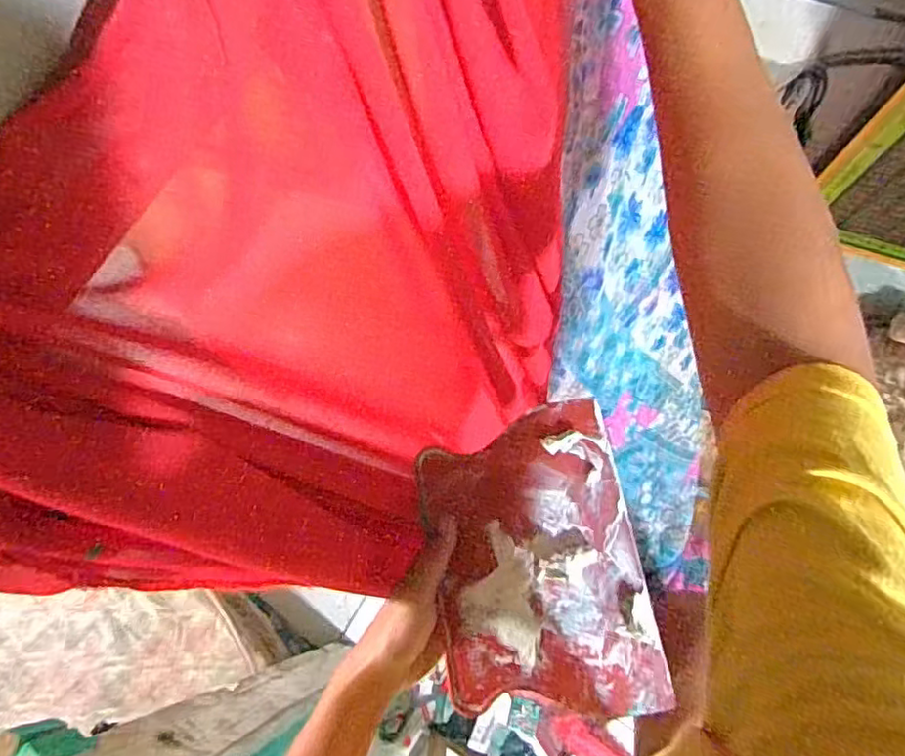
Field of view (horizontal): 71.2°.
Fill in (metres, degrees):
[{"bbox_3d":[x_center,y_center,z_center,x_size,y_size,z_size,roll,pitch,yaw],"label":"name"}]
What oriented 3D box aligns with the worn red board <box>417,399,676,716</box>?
[{"bbox_3d":[0.058,0.125,0.441,0.140,0.006,0.203,-9,71,-3],"label":"worn red board"}]

